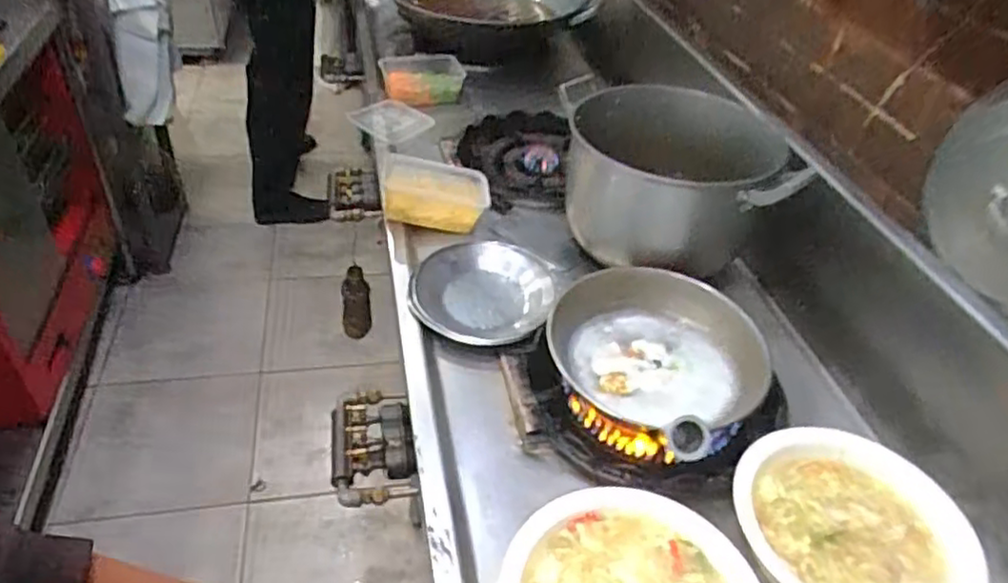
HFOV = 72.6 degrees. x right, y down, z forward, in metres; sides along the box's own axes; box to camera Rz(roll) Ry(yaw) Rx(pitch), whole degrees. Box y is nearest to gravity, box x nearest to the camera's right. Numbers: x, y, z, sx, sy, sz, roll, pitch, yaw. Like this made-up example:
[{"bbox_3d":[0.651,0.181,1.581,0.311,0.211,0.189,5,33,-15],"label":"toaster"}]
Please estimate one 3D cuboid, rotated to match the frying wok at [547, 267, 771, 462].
[{"bbox_3d":[0.201,0.072,0.893,0.277,0.084,0.245,34,47,29],"label":"frying wok"}]

